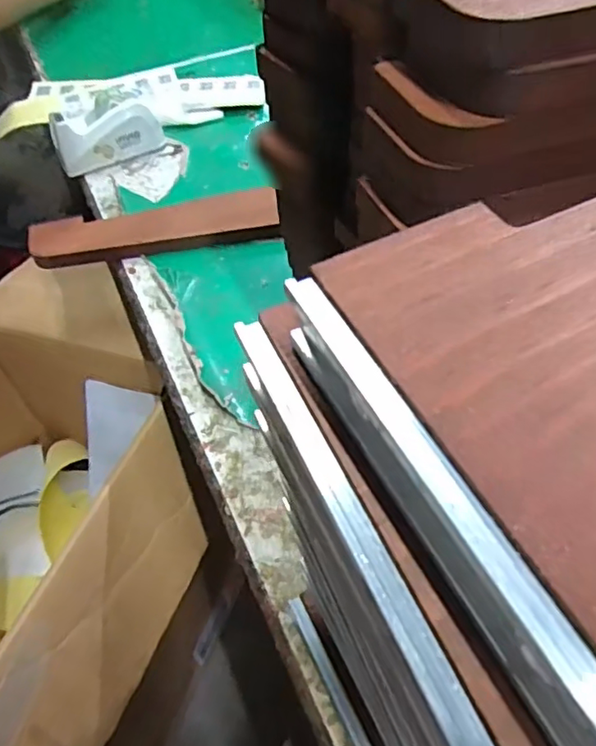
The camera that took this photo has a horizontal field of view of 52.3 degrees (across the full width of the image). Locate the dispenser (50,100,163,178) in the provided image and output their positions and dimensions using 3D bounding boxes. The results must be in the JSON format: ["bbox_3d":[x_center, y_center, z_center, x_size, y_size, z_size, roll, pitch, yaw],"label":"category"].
[{"bbox_3d":[-0.215,-0.267,0.685,0.120,0.056,0.042,-23,55,-14],"label":"dispenser"}]

